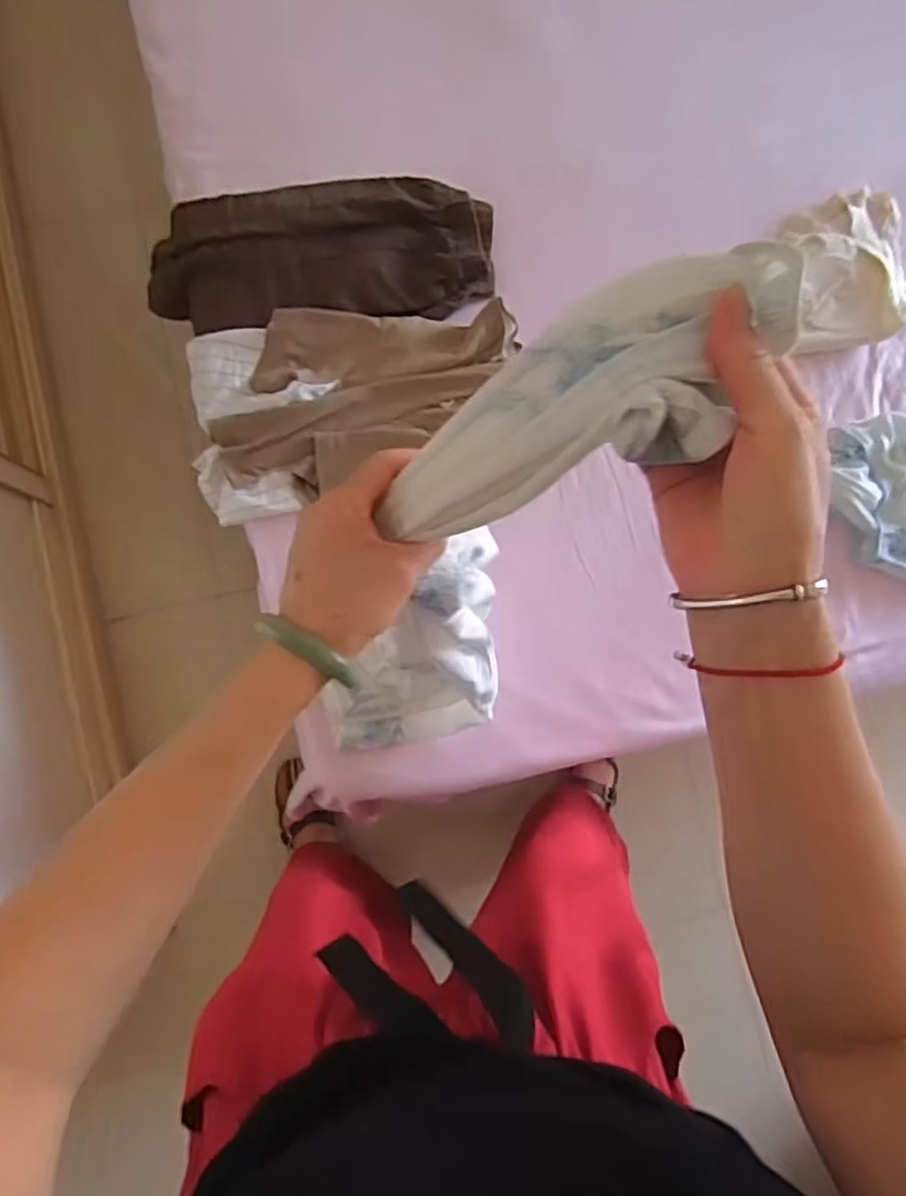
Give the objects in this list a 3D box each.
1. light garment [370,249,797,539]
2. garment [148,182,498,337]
[{"bbox_3d":[0.050,-0.086,0.315,0.205,0.044,0.084,-27,87,28],"label":"light garment"},{"bbox_3d":[-0.175,-0.438,0.894,0.449,0.076,0.179,-5,85,-3],"label":"garment"}]

